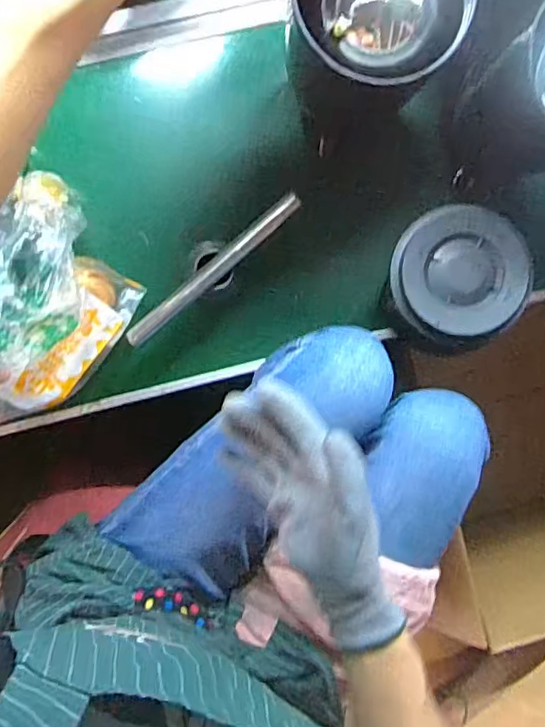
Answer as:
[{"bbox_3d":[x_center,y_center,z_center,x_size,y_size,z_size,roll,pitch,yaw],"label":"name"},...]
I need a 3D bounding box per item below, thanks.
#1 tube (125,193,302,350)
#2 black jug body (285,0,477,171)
[{"bbox_3d":[-0.054,-0.087,0.535,0.200,0.012,0.019,-41,95,1],"label":"tube"},{"bbox_3d":[0.073,-0.269,0.490,0.131,0.187,0.125,40,92,-5],"label":"black jug body"}]

